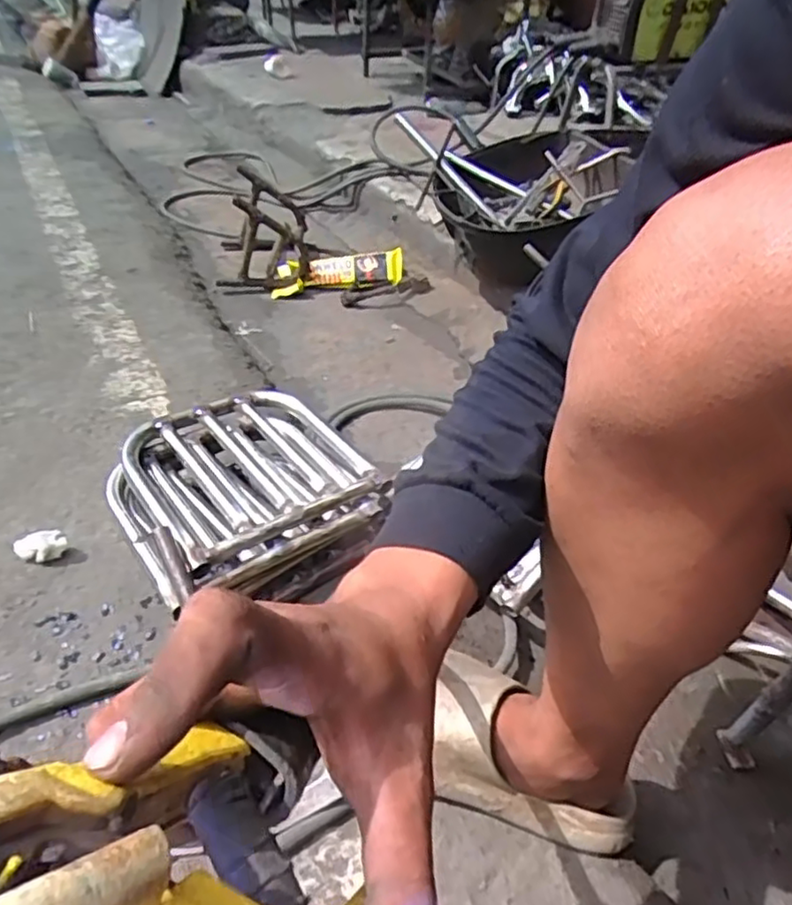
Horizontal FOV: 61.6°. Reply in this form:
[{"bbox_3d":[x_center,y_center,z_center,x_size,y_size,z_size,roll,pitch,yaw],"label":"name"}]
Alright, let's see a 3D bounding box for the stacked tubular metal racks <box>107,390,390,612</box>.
[{"bbox_3d":[-0.181,0.057,0.784,0.265,0.115,0.245,-25,46,-30],"label":"stacked tubular metal racks"}]

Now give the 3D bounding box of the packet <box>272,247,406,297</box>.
[{"bbox_3d":[-0.132,-0.408,1.510,0.298,0.042,0.098,-9,79,0],"label":"packet"}]

